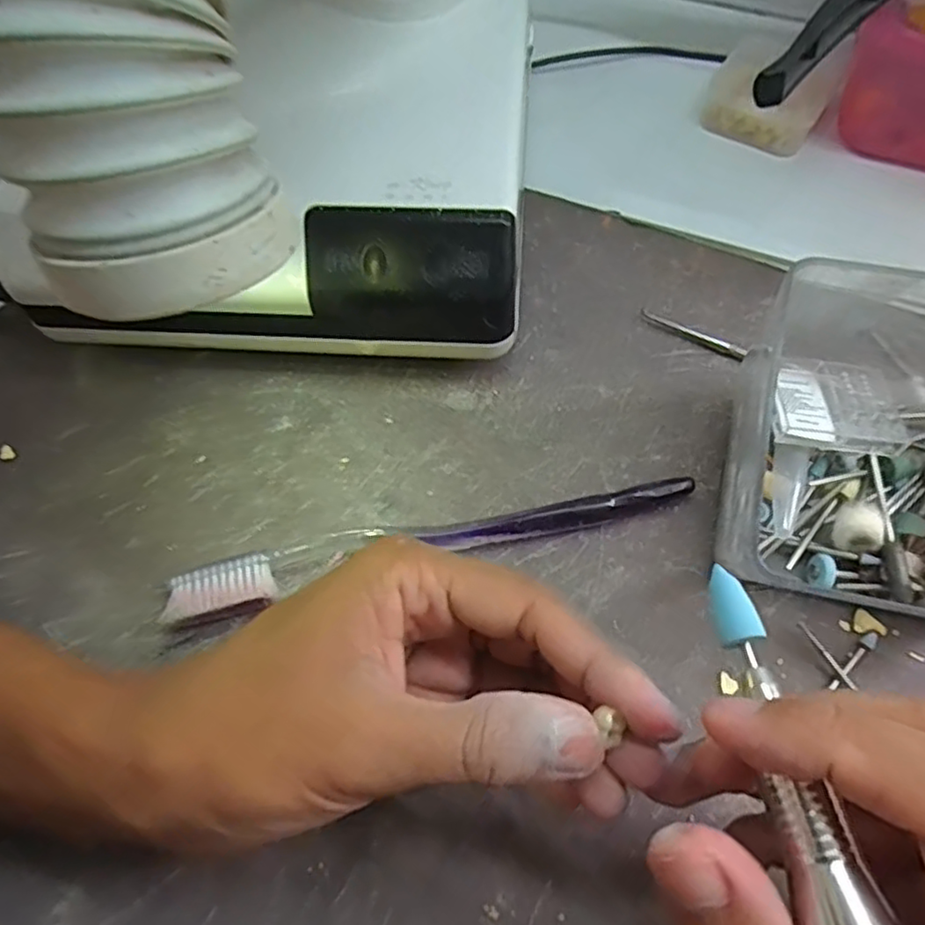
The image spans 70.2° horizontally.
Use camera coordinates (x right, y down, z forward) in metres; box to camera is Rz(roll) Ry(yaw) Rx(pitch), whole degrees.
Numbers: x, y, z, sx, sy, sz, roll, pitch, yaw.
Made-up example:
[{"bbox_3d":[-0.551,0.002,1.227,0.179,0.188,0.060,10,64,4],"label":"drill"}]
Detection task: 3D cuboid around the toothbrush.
[{"bbox_3d":[-0.011,0.026,0.235,0.185,0.012,0.021,-15,64,-5],"label":"toothbrush"}]

